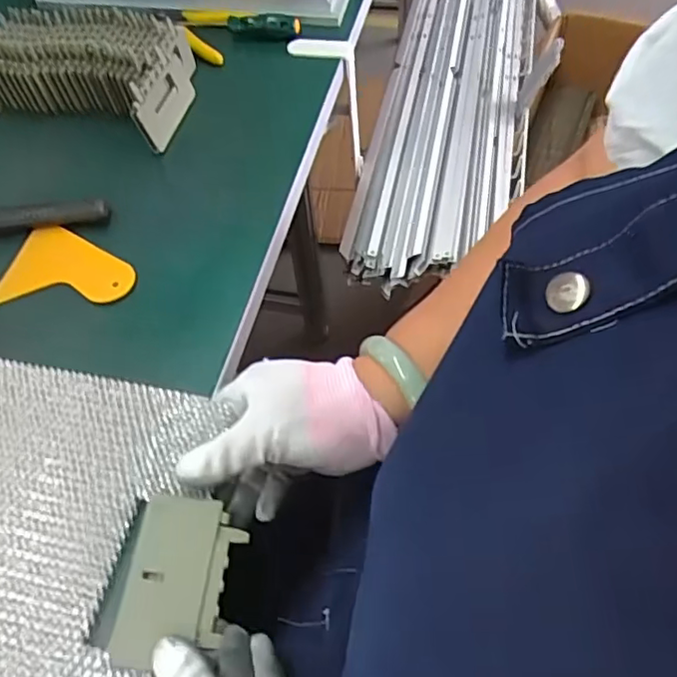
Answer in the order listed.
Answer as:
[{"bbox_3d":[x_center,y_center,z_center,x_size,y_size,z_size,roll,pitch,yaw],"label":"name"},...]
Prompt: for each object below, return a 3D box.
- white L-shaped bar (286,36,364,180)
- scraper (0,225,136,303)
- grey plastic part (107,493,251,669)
[{"bbox_3d":[-0.010,-0.242,0.643,0.065,0.151,0.025,-4,55,1],"label":"white L-shaped bar"},{"bbox_3d":[-0.198,-0.057,0.454,0.098,0.007,0.069,-2,55,3],"label":"scraper"},{"bbox_3d":[-0.084,0.126,0.320,0.054,0.012,0.083,5,56,8],"label":"grey plastic part"}]

